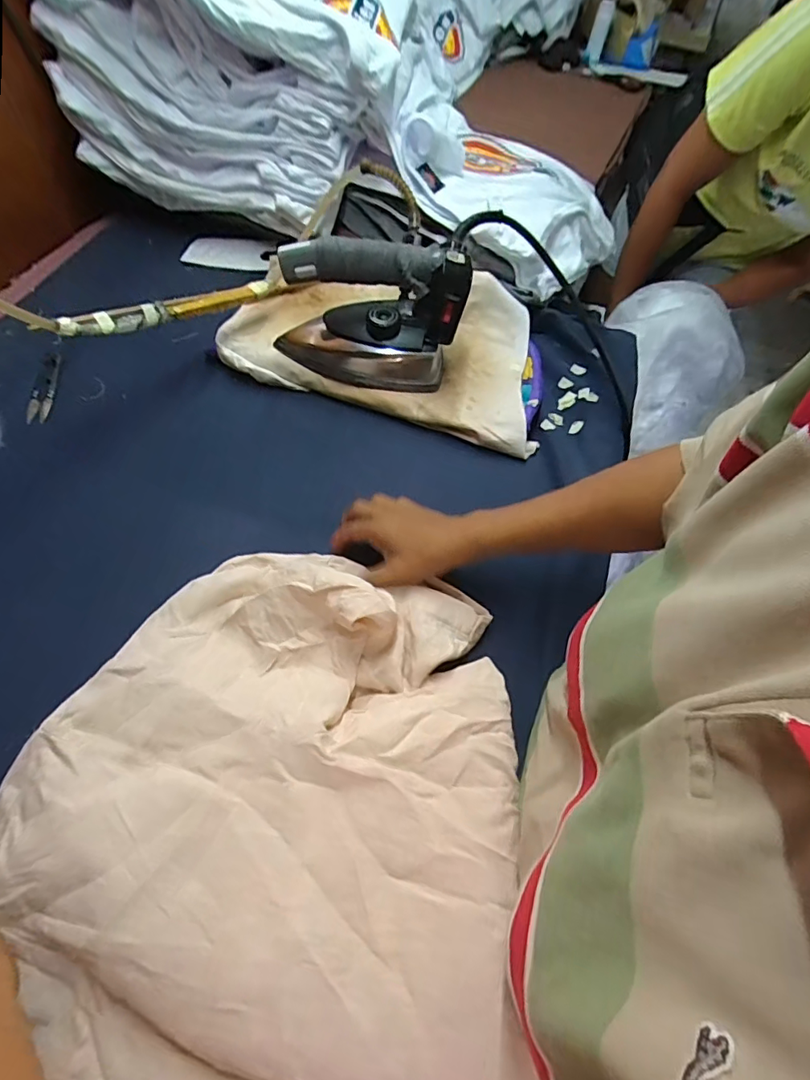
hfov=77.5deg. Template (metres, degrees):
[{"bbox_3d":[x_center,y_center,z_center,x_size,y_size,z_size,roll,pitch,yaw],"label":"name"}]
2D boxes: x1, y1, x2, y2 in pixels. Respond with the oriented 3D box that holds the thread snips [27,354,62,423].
[{"bbox_3d":[-0.411,-0.174,0.576,0.024,0.011,0.097,-3,60,-7],"label":"thread snips"}]

